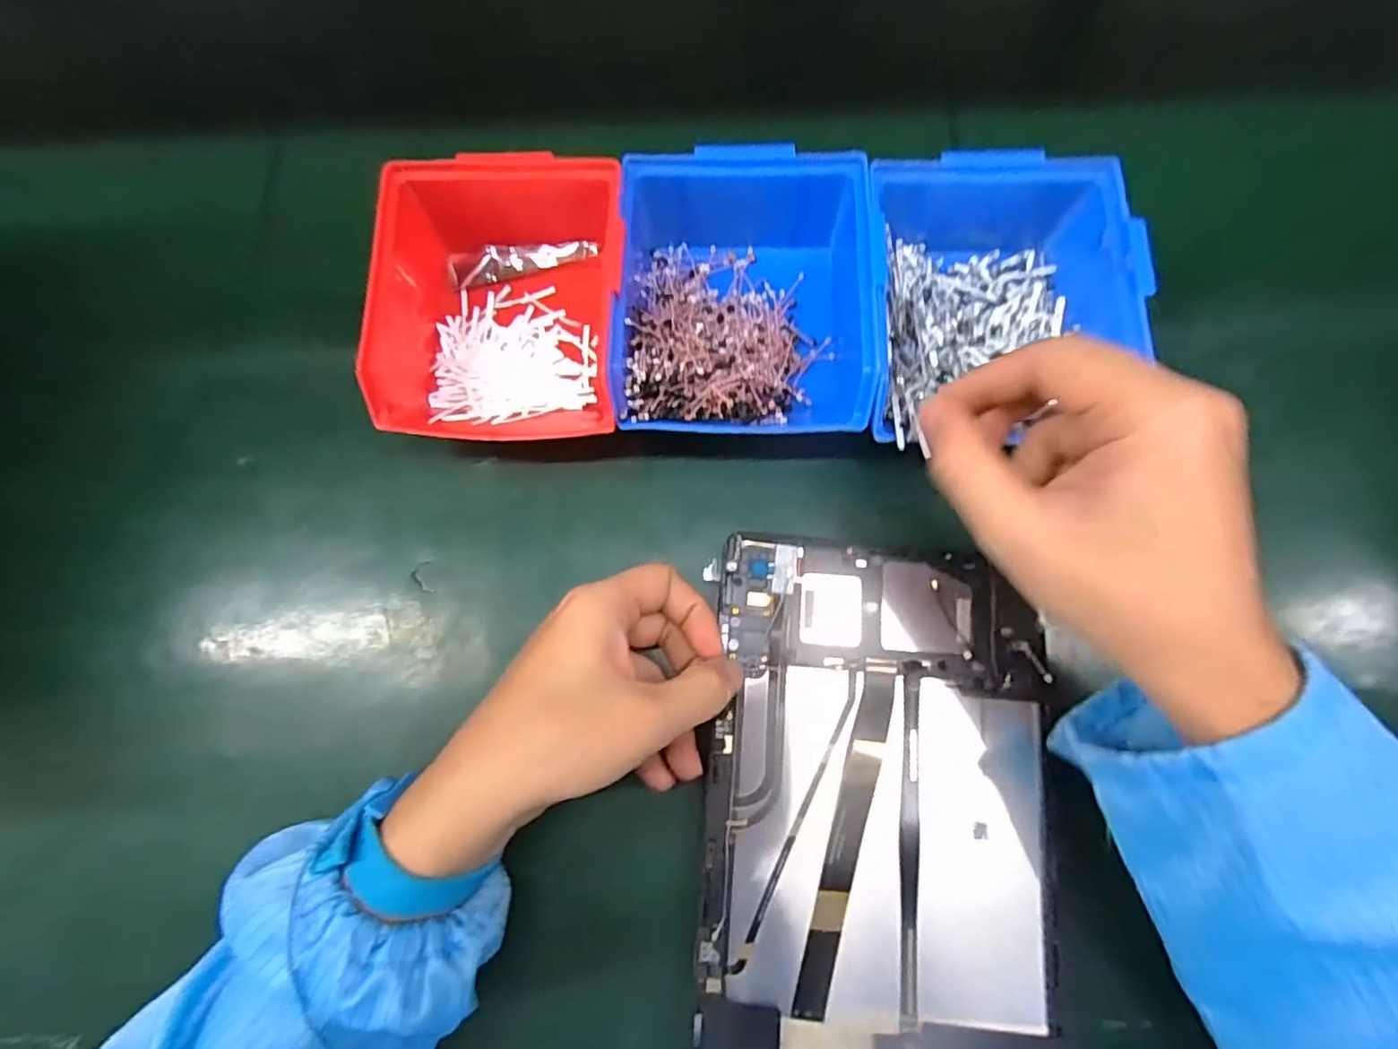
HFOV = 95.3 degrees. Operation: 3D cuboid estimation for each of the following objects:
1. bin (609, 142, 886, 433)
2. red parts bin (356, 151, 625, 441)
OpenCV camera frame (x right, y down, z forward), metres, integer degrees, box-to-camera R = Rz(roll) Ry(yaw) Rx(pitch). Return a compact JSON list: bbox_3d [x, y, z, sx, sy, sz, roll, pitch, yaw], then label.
[{"bbox_3d":[0.022,-0.117,0.328,0.125,0.056,0.146,-1,75,1],"label":"bin"},{"bbox_3d":[-0.103,-0.109,0.332,0.119,0.061,0.134,-4,75,0],"label":"red parts bin"}]

